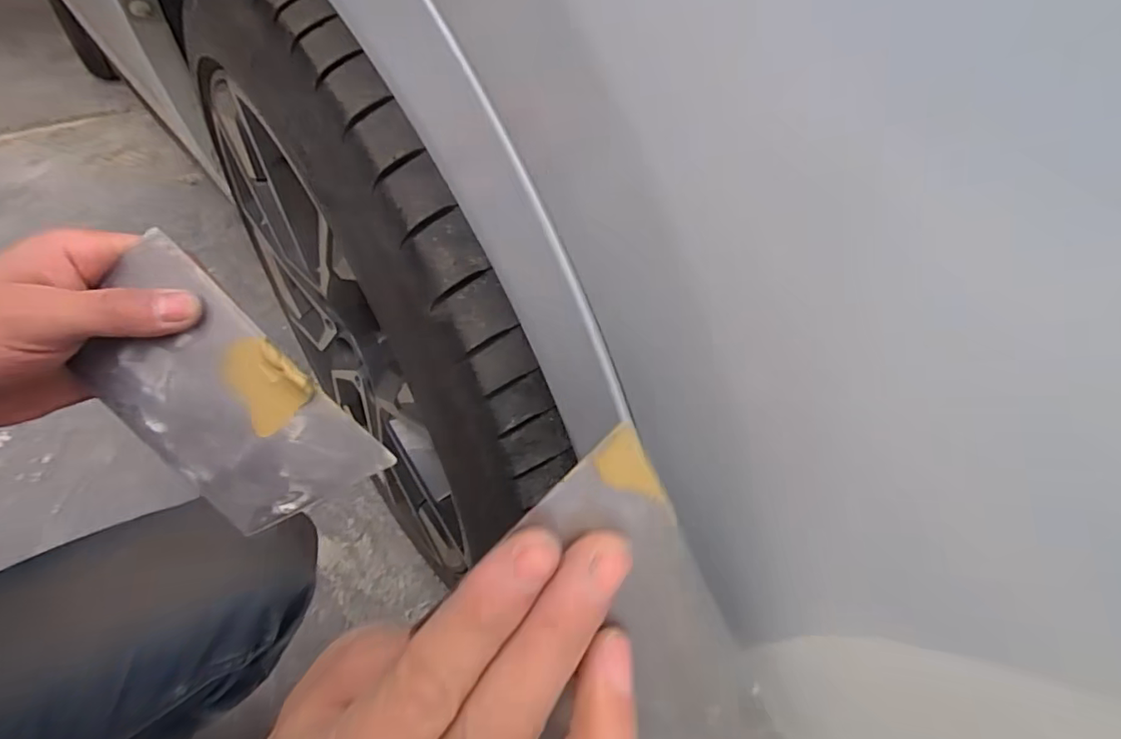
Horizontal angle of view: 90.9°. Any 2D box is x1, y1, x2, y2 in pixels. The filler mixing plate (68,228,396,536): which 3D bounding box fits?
[{"bbox_3d":[-0.149,0.015,0.242,0.134,0.006,0.071,44,94,-2],"label":"filler mixing plate"}]

